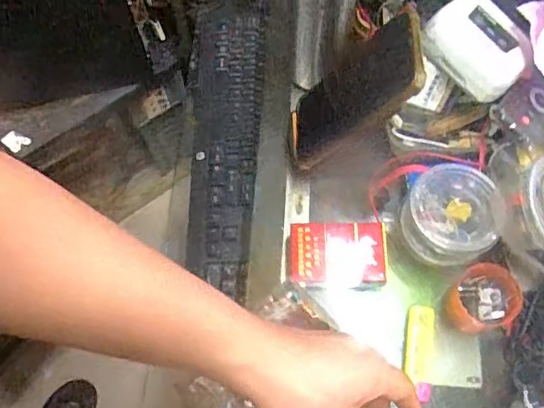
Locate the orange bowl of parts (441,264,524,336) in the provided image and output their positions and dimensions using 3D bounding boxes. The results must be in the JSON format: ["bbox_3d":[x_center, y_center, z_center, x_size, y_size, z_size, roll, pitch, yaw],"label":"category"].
[{"bbox_3d":[0.183,0.084,0.495,0.052,0.048,0.052,-1,67,1],"label":"orange bowl of parts"}]

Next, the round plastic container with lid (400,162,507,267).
[{"bbox_3d":[0.152,0.009,0.481,0.075,0.052,0.075,-1,67,1],"label":"round plastic container with lid"}]

